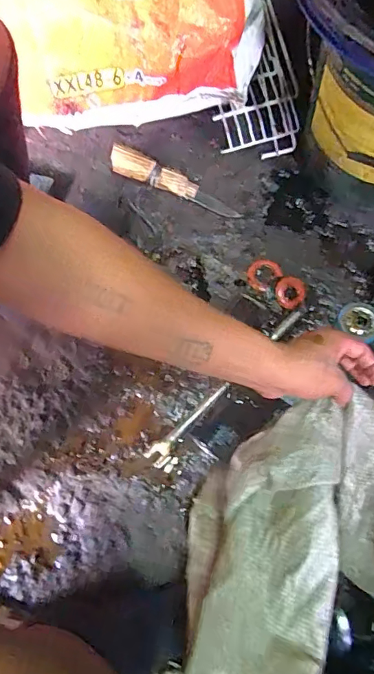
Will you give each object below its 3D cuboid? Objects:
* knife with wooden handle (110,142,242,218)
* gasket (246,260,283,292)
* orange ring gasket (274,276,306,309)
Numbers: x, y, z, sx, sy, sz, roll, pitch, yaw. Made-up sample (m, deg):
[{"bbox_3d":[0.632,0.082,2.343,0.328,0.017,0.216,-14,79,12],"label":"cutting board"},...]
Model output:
[{"bbox_3d":[-0.017,-0.258,0.776,0.228,0.048,0.041,21,75,6],"label":"knife with wooden handle"},{"bbox_3d":[0.124,-0.102,0.758,0.049,0.005,0.055,39,78,10],"label":"gasket"},{"bbox_3d":[0.165,-0.071,0.747,0.047,0.004,0.052,21,75,6],"label":"orange ring gasket"}]

